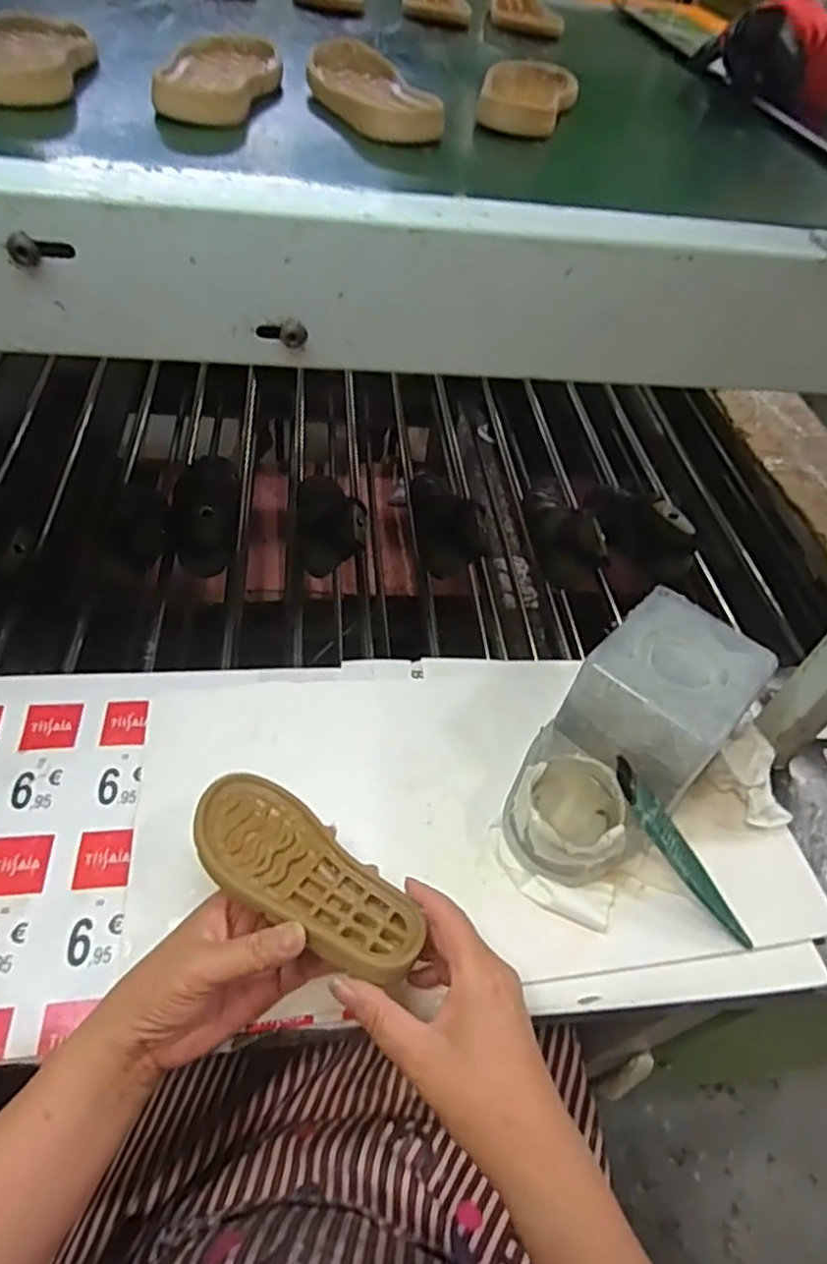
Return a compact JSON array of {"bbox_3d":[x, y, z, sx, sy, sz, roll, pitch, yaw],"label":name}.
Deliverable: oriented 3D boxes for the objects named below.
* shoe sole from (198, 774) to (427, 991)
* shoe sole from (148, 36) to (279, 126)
[{"bbox_3d":[-0.064,0.139,0.396,0.154,0.021,0.064,32,50,21],"label":"shoe sole"},{"bbox_3d":[-0.127,-0.373,0.465,0.065,0.030,0.139,3,49,-6],"label":"shoe sole"}]

